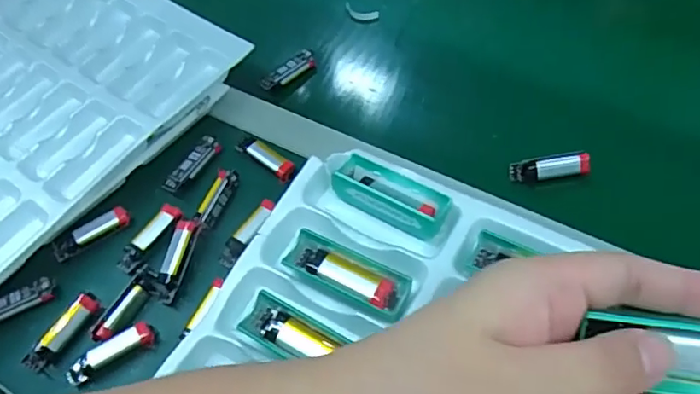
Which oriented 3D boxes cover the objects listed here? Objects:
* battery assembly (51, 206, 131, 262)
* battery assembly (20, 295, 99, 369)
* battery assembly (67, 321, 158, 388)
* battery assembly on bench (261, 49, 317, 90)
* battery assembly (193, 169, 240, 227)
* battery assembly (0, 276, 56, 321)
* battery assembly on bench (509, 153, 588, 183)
[{"bbox_3d":[-0.227,0.032,0.498,0.068,0.015,0.018,-34,60,-15],"label":"battery assembly"},{"bbox_3d":[-0.227,0.106,0.448,0.018,0.013,0.065,26,63,20],"label":"battery assembly"},{"bbox_3d":[-0.186,0.120,0.436,0.070,0.015,0.019,-30,59,-13],"label":"battery assembly"},{"bbox_3d":[-0.063,-0.131,0.595,0.067,0.013,0.018,-41,62,-19],"label":"battery assembly on bench"},{"bbox_3d":[-0.119,0.000,0.505,0.018,0.016,0.061,16,60,16],"label":"battery assembly"},{"bbox_3d":[-0.276,0.087,0.464,0.066,0.022,0.015,-27,59,-11],"label":"battery assembly"},{"bbox_3d":[0.177,-0.026,0.499,0.067,0.018,0.018,-6,57,2],"label":"battery assembly on bench"}]

